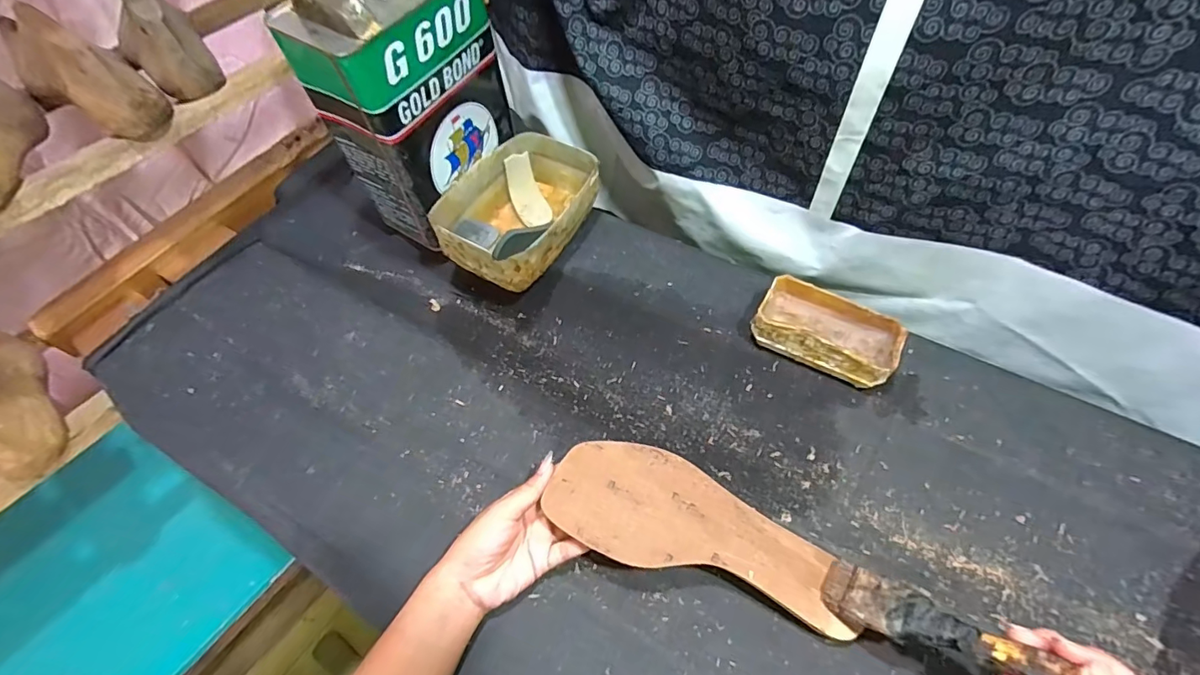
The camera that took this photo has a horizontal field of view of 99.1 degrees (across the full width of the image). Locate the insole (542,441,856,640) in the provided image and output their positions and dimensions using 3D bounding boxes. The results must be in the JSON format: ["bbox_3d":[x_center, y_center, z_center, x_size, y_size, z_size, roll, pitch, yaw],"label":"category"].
[{"bbox_3d":[0.074,0.137,0.377,0.221,0.011,0.082,18,61,4],"label":"insole"}]

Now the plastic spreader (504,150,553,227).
[{"bbox_3d":[-0.084,-0.170,0.597,0.038,0.018,0.085,-19,86,-11],"label":"plastic spreader"}]

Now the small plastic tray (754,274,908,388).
[{"bbox_3d":[0.214,-0.005,0.485,0.126,0.048,0.075,25,60,18],"label":"small plastic tray"}]

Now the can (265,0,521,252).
[{"bbox_3d":[-0.192,-0.243,0.525,0.124,0.225,0.166,27,61,19],"label":"can"}]

